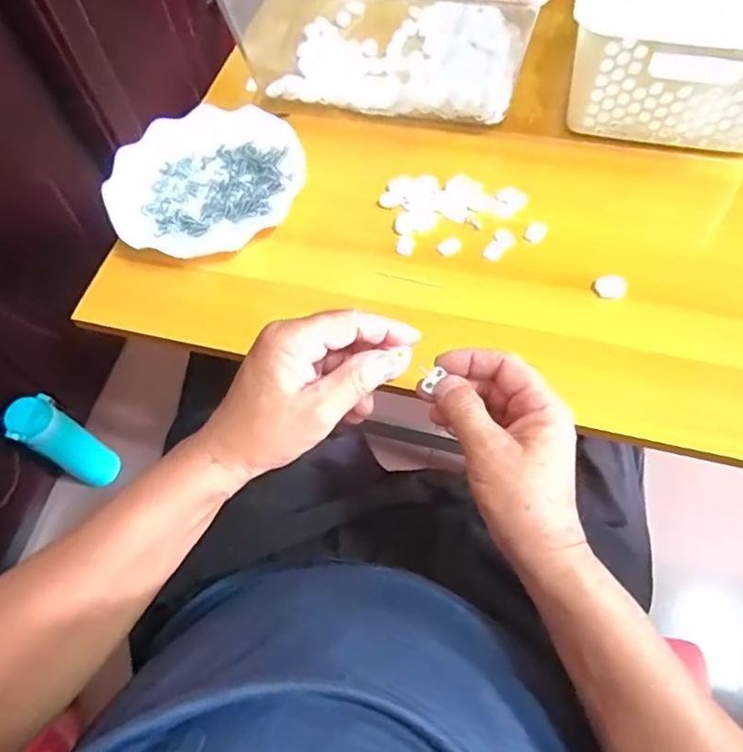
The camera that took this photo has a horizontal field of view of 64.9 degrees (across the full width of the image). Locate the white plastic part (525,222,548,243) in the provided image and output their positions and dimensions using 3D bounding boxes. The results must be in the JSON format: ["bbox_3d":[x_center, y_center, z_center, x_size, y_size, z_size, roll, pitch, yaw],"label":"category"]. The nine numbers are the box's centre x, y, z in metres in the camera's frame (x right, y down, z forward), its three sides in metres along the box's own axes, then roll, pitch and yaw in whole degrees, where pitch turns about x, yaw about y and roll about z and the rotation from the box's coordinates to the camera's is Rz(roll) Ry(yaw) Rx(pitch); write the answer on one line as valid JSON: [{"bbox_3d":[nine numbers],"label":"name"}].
[{"bbox_3d":[0.147,-0.130,0.523,0.017,0.004,0.024,27,66,17],"label":"white plastic part"}]

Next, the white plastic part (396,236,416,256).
[{"bbox_3d":[0.030,-0.117,0.523,0.015,0.004,0.019,16,64,12],"label":"white plastic part"}]

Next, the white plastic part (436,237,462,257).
[{"bbox_3d":[0.069,-0.115,0.516,0.021,0.004,0.016,-37,65,-15],"label":"white plastic part"}]

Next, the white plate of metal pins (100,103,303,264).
[{"bbox_3d":[-0.157,-0.191,0.565,0.179,0.027,0.166,-10,61,-1],"label":"white plate of metal pins"}]

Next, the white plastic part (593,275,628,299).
[{"bbox_3d":[0.196,-0.073,0.479,0.025,0.005,0.021,8,62,8],"label":"white plastic part"}]

